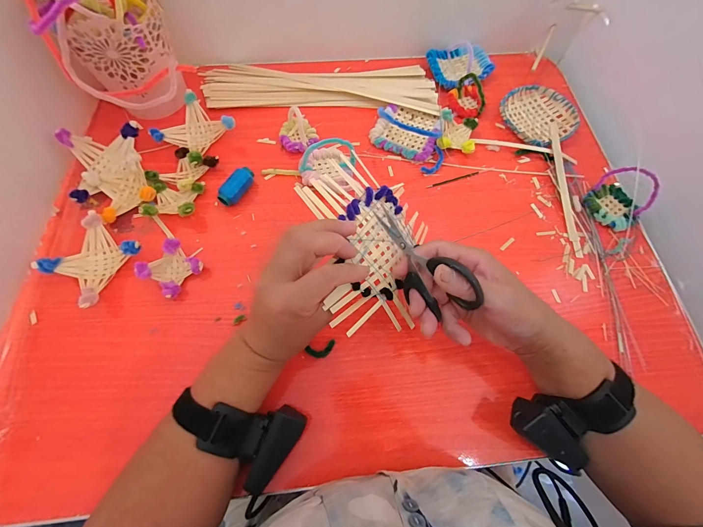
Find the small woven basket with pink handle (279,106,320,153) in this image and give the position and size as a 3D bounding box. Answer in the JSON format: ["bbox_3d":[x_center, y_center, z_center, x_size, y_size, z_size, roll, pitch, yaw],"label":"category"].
[{"bbox_3d":[-0.076,-0.189,0.448,0.052,0.035,0.059,-12,69,-6],"label":"small woven basket with pink handle"}]

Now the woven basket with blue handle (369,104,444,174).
[{"bbox_3d":[0.091,-0.196,0.448,0.119,0.047,0.097,34,71,12],"label":"woven basket with blue handle"}]

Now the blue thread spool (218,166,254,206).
[{"bbox_3d":[-0.147,-0.098,0.415,0.025,0.029,0.056,25,69,8],"label":"blue thread spool"}]

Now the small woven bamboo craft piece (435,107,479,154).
[{"bbox_3d":[0.152,-0.186,0.456,0.053,0.027,0.061,12,68,3],"label":"small woven bamboo craft piece"}]

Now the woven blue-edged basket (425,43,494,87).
[{"bbox_3d":[0.176,-0.324,0.511,0.096,0.029,0.082,-13,69,-7],"label":"woven blue-edged basket"}]

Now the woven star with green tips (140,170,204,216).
[{"bbox_3d":[-0.226,-0.084,0.403,0.063,0.028,0.064,-2,68,-2],"label":"woven star with green tips"}]

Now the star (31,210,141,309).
[{"bbox_3d":[-0.292,-0.003,0.366,0.081,0.036,0.082,31,71,11],"label":"star"}]

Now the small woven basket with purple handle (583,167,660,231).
[{"bbox_3d":[0.349,-0.087,0.404,0.058,0.058,0.068,-31,72,-13],"label":"small woven basket with purple handle"}]

